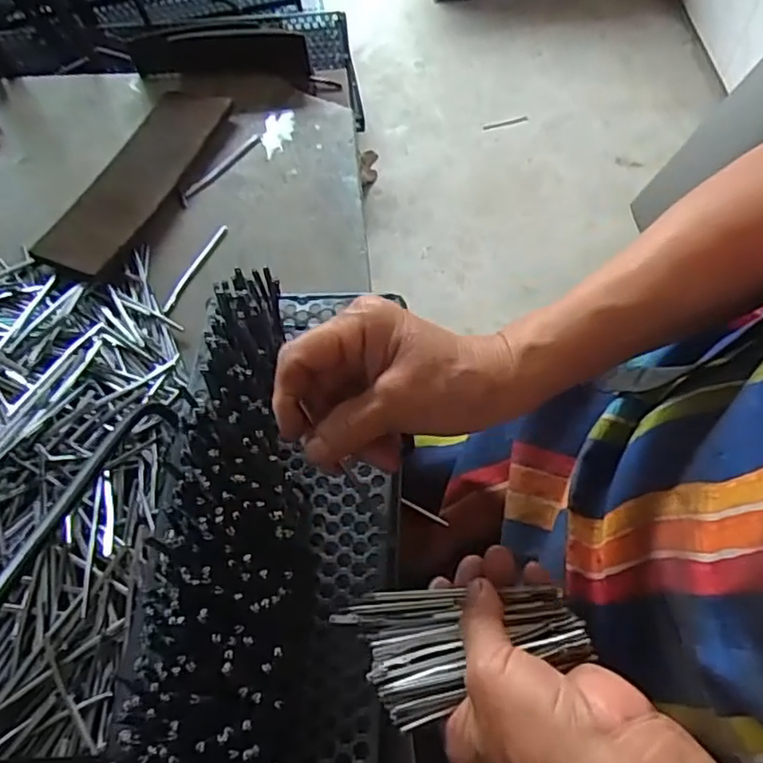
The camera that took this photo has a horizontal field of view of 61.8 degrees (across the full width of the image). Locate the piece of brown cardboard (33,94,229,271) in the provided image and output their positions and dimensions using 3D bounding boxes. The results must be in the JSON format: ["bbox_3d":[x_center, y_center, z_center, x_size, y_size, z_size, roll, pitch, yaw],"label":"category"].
[{"bbox_3d":[-0.240,-0.201,0.625,0.079,0.017,0.245,16,62,11],"label":"piece of brown cardboard"}]

